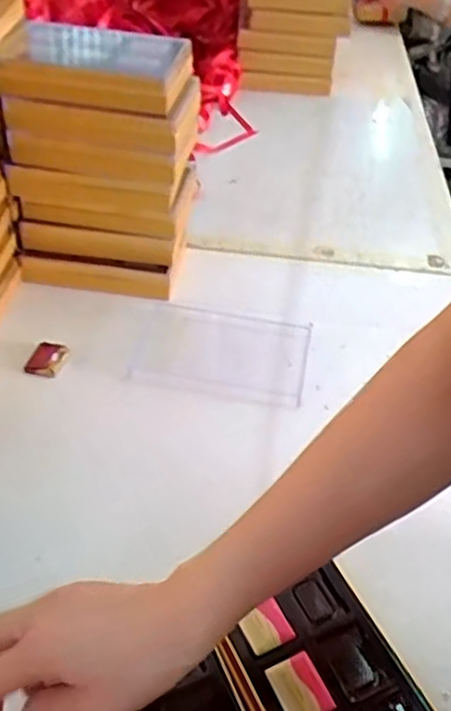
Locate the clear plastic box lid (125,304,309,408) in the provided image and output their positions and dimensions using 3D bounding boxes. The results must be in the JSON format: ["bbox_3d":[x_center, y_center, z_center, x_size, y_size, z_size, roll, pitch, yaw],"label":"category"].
[{"bbox_3d":[-0.005,-0.006,0.695,0.168,0.007,0.112,10,43,5],"label":"clear plastic box lid"}]

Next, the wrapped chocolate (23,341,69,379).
[{"bbox_3d":[-0.174,0.001,0.669,0.034,0.011,0.042,14,43,9],"label":"wrapped chocolate"}]

